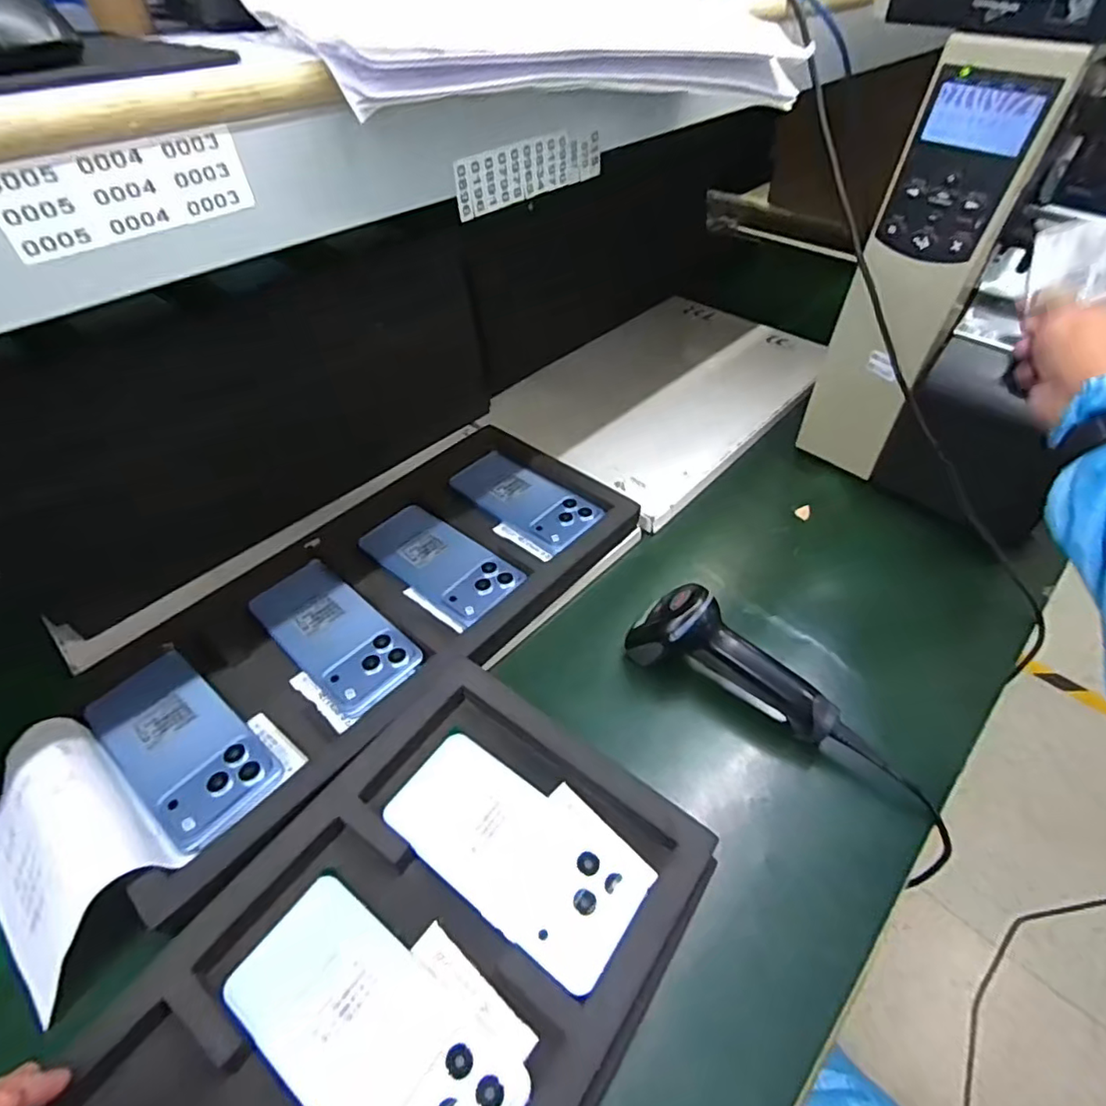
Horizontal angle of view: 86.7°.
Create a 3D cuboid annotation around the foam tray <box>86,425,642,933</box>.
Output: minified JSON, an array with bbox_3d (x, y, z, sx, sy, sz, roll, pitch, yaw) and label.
[{"bbox_3d":[-0.135,0.043,0.502,0.200,0.027,0.463,29,54,29],"label":"foam tray"}]

